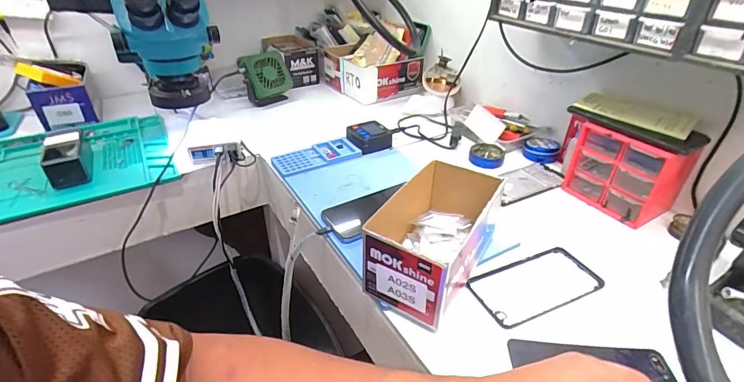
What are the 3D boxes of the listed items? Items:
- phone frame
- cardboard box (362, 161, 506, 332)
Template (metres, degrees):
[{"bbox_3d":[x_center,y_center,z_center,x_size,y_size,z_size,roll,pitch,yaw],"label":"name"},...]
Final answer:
[{"bbox_3d":[0.196,0.111,0.465,0.157,0.011,0.079,-14,37,-19],"label":"phone frame"},{"bbox_3d":[0.077,0.051,0.458,0.099,0.093,0.185,20,39,27],"label":"cardboard box"}]

